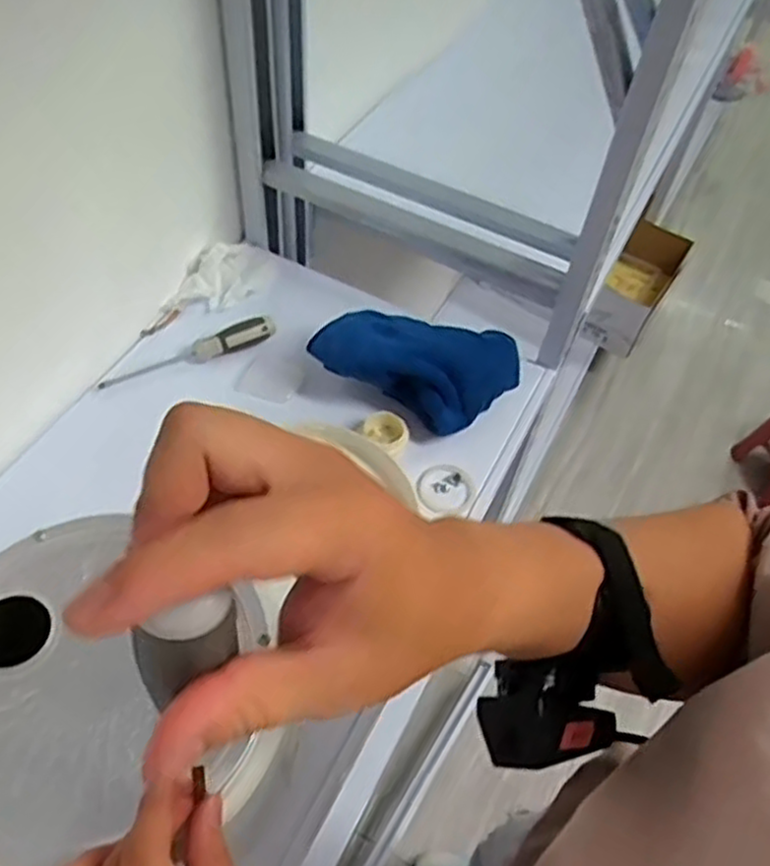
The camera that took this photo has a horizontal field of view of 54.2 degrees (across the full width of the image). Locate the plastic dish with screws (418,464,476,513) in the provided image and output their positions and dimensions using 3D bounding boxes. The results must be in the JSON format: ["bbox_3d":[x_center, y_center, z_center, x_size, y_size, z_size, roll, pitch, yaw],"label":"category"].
[{"bbox_3d":[0.058,0.054,0.712,0.053,0.016,0.048,10,54,3],"label":"plastic dish with screws"}]

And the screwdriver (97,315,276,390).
[{"bbox_3d":[-0.201,-0.082,0.774,0.182,0.025,0.029,-22,59,-19],"label":"screwdriver"}]

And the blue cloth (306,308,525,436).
[{"bbox_3d":[0.034,-0.072,0.751,0.188,0.076,0.113,24,56,12],"label":"blue cloth"}]

